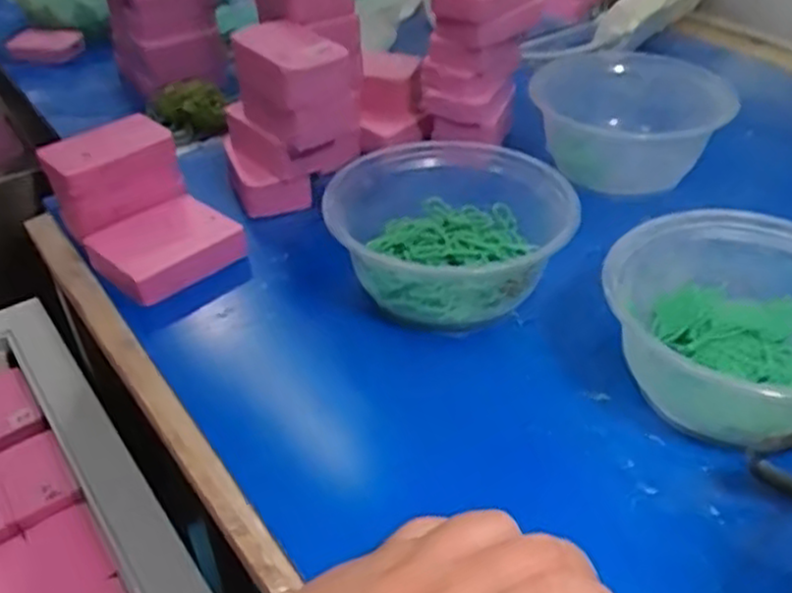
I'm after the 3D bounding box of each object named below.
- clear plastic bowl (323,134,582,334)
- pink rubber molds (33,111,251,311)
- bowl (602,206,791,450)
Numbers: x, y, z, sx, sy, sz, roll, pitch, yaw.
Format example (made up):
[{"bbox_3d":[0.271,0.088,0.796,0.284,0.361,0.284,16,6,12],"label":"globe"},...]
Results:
[{"bbox_3d":[0.030,-0.044,0.452,0.130,0.064,0.133,0,39,0],"label":"clear plastic bowl"},{"bbox_3d":[-0.157,-0.055,0.473,0.082,0.065,0.103,-27,46,-29],"label":"pink rubber molds"},{"bbox_3d":[0.175,0.017,0.373,0.116,0.063,0.130,-15,41,-17],"label":"bowl"}]

